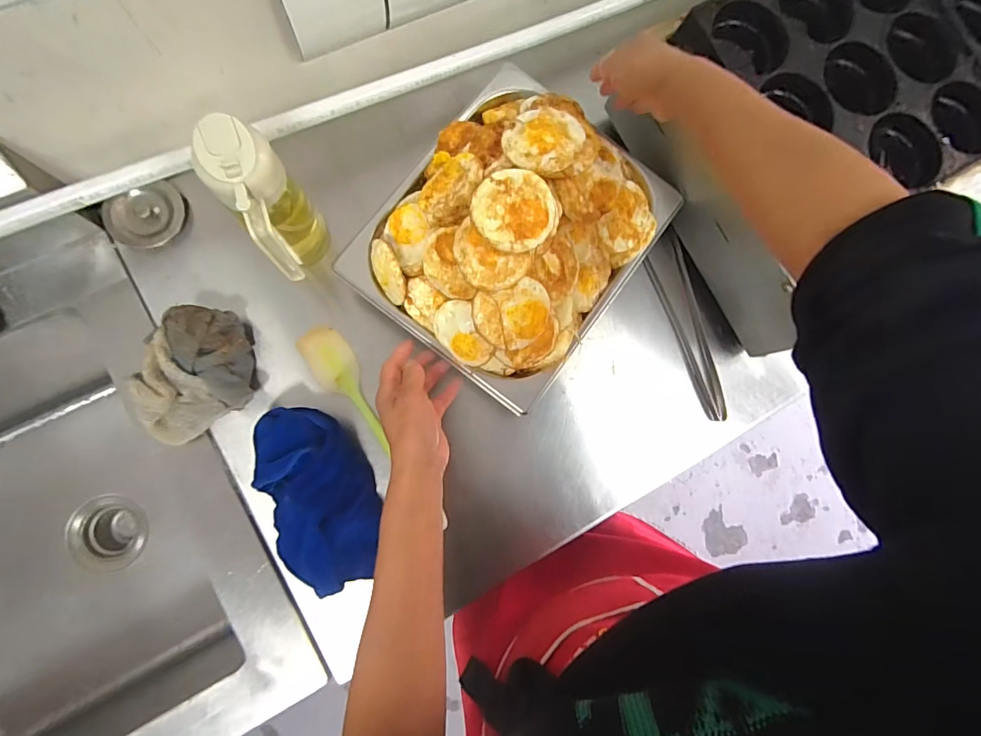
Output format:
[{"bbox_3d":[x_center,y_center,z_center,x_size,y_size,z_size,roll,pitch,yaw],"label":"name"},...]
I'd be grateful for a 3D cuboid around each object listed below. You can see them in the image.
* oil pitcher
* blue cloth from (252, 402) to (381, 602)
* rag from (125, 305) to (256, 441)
[{"bbox_3d":[-0.208,-0.151,0.444,0.070,0.184,0.096,-32,87,-9],"label":"oil pitcher"},{"bbox_3d":[-0.176,0.132,0.468,0.104,0.061,0.188,-23,86,-9],"label":"blue cloth"},{"bbox_3d":[-0.307,0.006,0.473,0.096,0.057,0.131,-5,83,-7],"label":"rag"}]

